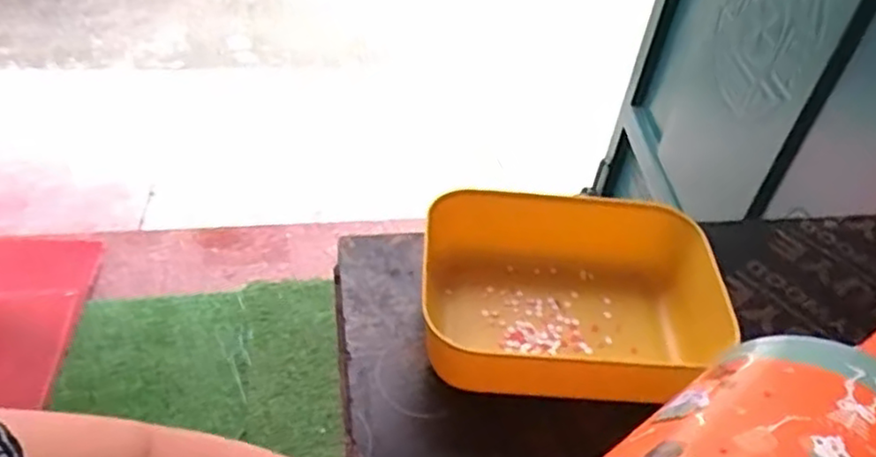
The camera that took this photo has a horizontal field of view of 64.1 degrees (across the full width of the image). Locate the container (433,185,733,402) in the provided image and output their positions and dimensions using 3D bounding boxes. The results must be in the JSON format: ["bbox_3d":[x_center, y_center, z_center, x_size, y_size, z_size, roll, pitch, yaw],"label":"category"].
[{"bbox_3d":[0.083,0.047,0.463,0.180,0.060,0.141,6,43,-1],"label":"container"}]

